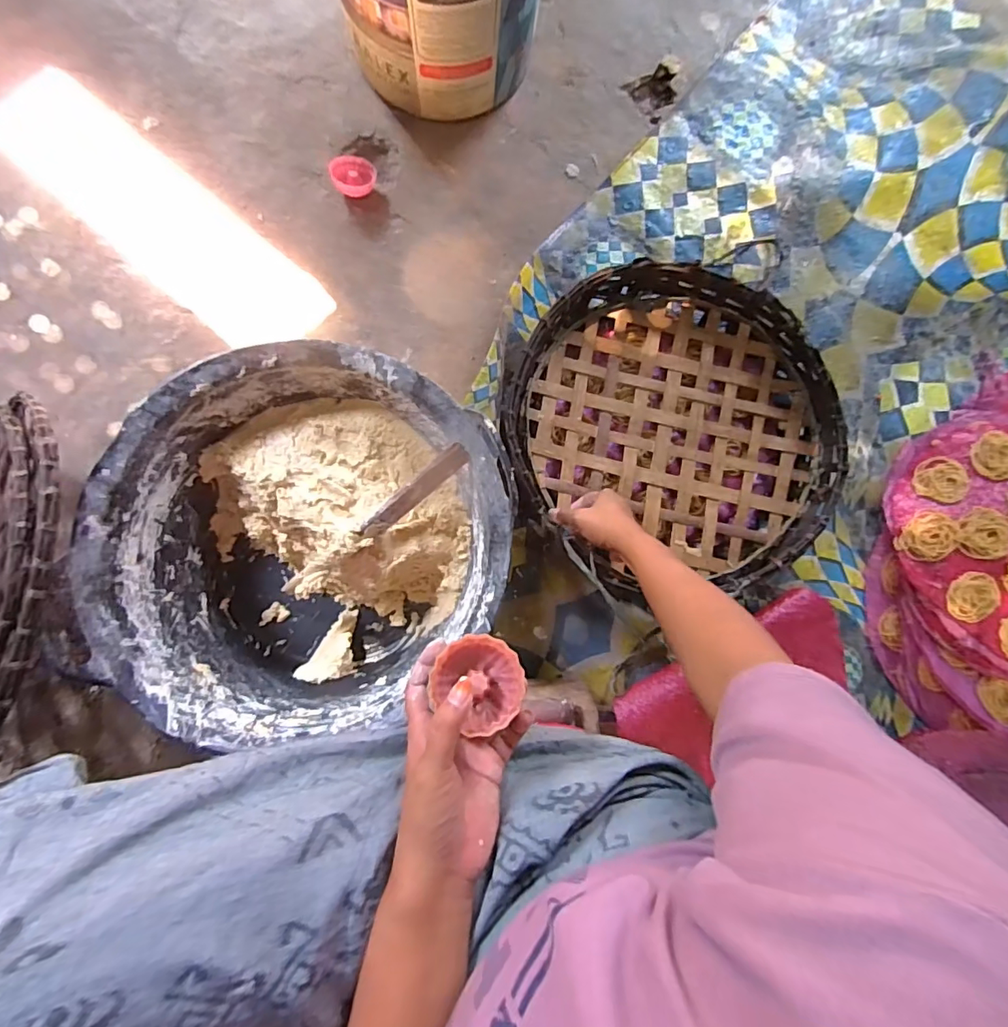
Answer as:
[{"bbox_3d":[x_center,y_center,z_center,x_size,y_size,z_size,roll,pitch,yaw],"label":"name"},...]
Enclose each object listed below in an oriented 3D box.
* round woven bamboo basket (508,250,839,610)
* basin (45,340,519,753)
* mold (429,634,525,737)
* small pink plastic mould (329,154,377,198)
[{"bbox_3d":[0.227,-0.114,0.695,0.414,0.073,0.437,0,84,-4],"label":"round woven bamboo basket"},{"bbox_3d":[-0.211,0.033,0.599,0.403,0.176,0.396,0,84,-4],"label":"basin"},{"bbox_3d":[-0.016,0.112,0.347,0.059,0.028,0.055,43,83,1],"label":"mold"},{"bbox_3d":[-0.219,-0.492,0.746,0.061,0.018,0.058,0,84,-4],"label":"small pink plastic mould"}]

